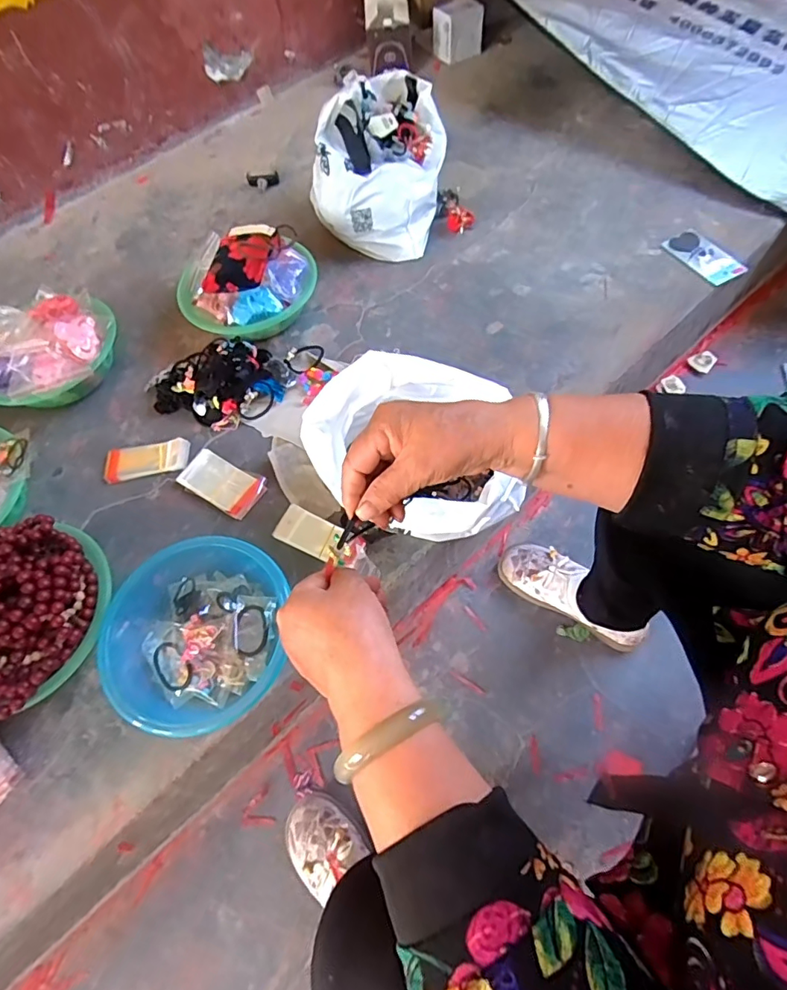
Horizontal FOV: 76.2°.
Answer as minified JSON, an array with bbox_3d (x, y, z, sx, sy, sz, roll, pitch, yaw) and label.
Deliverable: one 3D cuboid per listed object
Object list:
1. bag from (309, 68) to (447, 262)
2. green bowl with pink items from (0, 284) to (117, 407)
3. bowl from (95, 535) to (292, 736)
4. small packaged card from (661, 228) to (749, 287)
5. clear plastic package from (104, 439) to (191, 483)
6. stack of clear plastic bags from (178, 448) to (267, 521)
[{"bbox_3d":[-0.018,-0.653,0.971,0.219,0.198,0.330,8,63,10],"label":"bag"},{"bbox_3d":[-0.589,-0.250,0.844,0.228,0.085,0.233,-3,62,5],"label":"green bowl with pink items"},{"bbox_3d":[-0.243,0.170,0.623,0.209,0.079,0.218,-3,62,5],"label":"bowl"},{"bbox_3d":[0.561,-0.435,0.908,0.078,0.006,0.142,-28,63,-9],"label":"small packaged card"},{"bbox_3d":[-0.385,-0.053,0.786,0.128,0.024,0.055,-11,61,0],"label":"clear plastic package"},{"bbox_3d":[-0.255,-0.017,0.755,0.127,0.017,0.070,24,67,17],"label":"stack of clear plastic bags"}]

